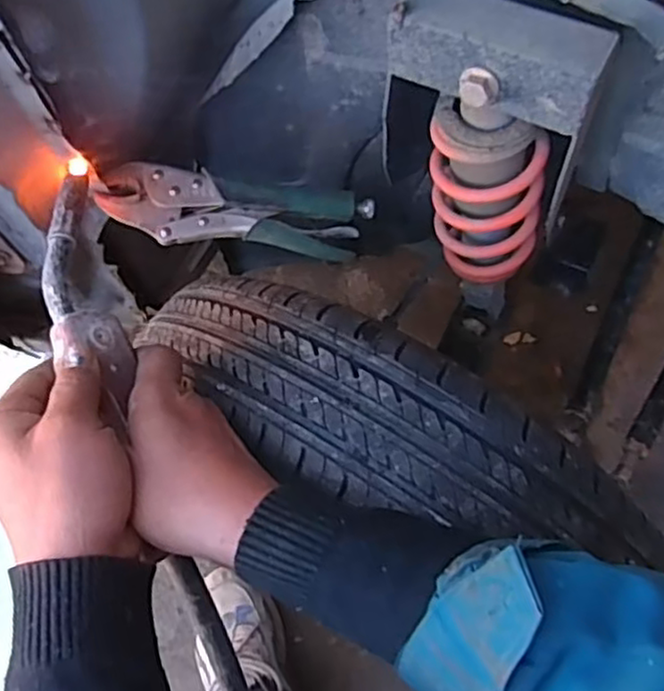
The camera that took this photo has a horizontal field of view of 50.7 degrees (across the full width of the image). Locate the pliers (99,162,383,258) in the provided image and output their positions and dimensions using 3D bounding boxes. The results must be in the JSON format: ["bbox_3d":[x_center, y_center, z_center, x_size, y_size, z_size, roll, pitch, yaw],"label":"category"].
[{"bbox_3d":[-0.074,-0.104,0.552,0.206,0.014,0.057,5,87,-10],"label":"pliers"}]

